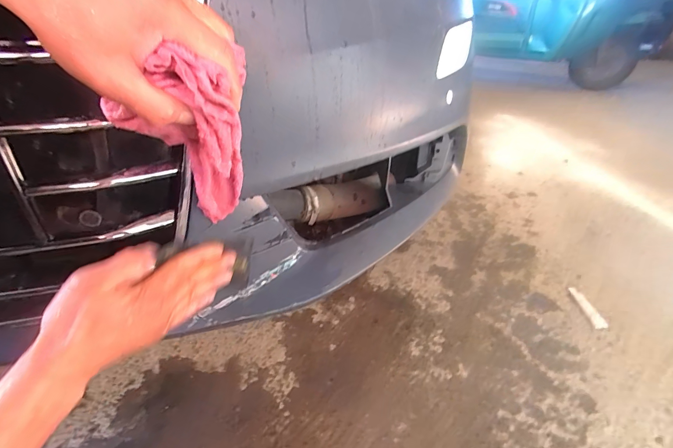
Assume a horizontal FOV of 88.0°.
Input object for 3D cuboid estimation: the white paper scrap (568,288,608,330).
[{"bbox_3d":[0.576,0.192,0.799,0.028,0.007,0.129,2,31,4],"label":"white paper scrap"}]

